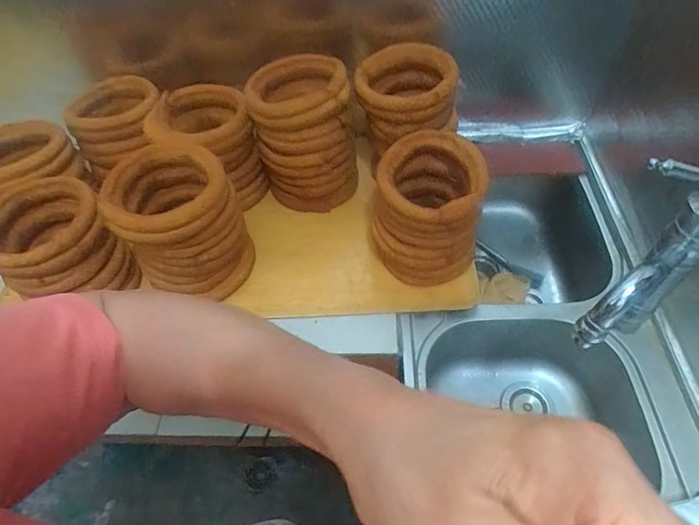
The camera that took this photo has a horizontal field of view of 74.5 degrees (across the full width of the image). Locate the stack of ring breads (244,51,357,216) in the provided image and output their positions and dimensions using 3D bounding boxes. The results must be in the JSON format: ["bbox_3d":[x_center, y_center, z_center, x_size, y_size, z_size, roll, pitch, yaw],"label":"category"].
[{"bbox_3d":[-0.081,-0.226,0.826,0.166,0.208,0.170,-17,55,-9],"label":"stack of ring breads"}]

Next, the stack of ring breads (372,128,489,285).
[{"bbox_3d":[0.120,-0.085,0.727,0.157,0.158,0.180,4,54,6],"label":"stack of ring breads"}]

